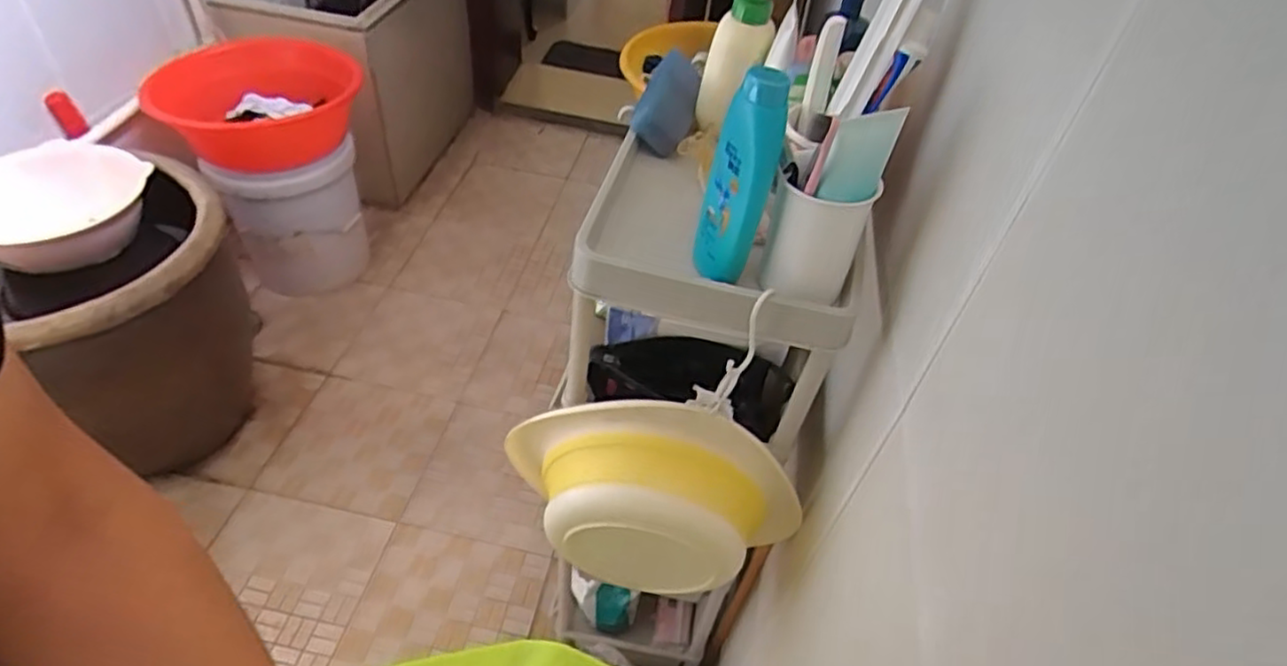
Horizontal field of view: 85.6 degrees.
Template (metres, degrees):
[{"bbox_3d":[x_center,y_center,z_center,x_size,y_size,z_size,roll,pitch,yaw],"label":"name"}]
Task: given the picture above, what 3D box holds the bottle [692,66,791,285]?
[{"bbox_3d":[0.067,-0.108,0.504,0.049,0.153,0.052,10,46,2],"label":"bottle"}]

